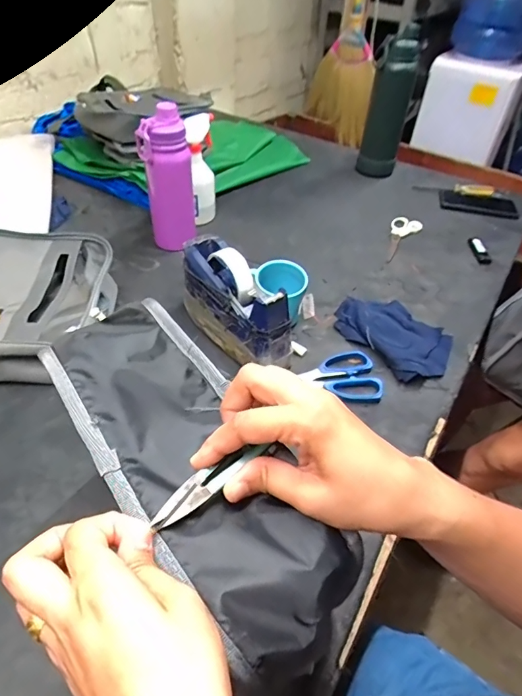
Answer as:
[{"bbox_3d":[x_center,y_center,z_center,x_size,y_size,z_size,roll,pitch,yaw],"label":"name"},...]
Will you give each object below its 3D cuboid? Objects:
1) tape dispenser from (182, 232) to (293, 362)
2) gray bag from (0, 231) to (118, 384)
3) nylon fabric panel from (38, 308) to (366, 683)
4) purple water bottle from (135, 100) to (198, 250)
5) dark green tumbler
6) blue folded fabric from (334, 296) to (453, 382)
[{"bbox_3d":[-0.038,-0.060,0.613,0.075,0.125,0.202,-23,50,-26],"label":"tape dispenser"},{"bbox_3d":[-0.366,-0.065,0.615,0.302,0.087,0.247,6,44,3],"label":"gray bag"},{"bbox_3d":[-0.050,0.063,0.278,0.093,0.024,0.256,-26,55,-28],"label":"nylon fabric panel"},{"bbox_3d":[-0.159,-0.285,0.754,0.082,0.224,0.068,-1,44,-5],"label":"purple water bottle"},{"bbox_3d":[0.286,-0.546,0.983,0.080,0.279,0.095,0,44,-4],"label":"dark green tumbler"},{"bbox_3d":[0.203,-0.024,0.651,0.120,0.025,0.165,-24,51,-26],"label":"blue folded fabric"}]

